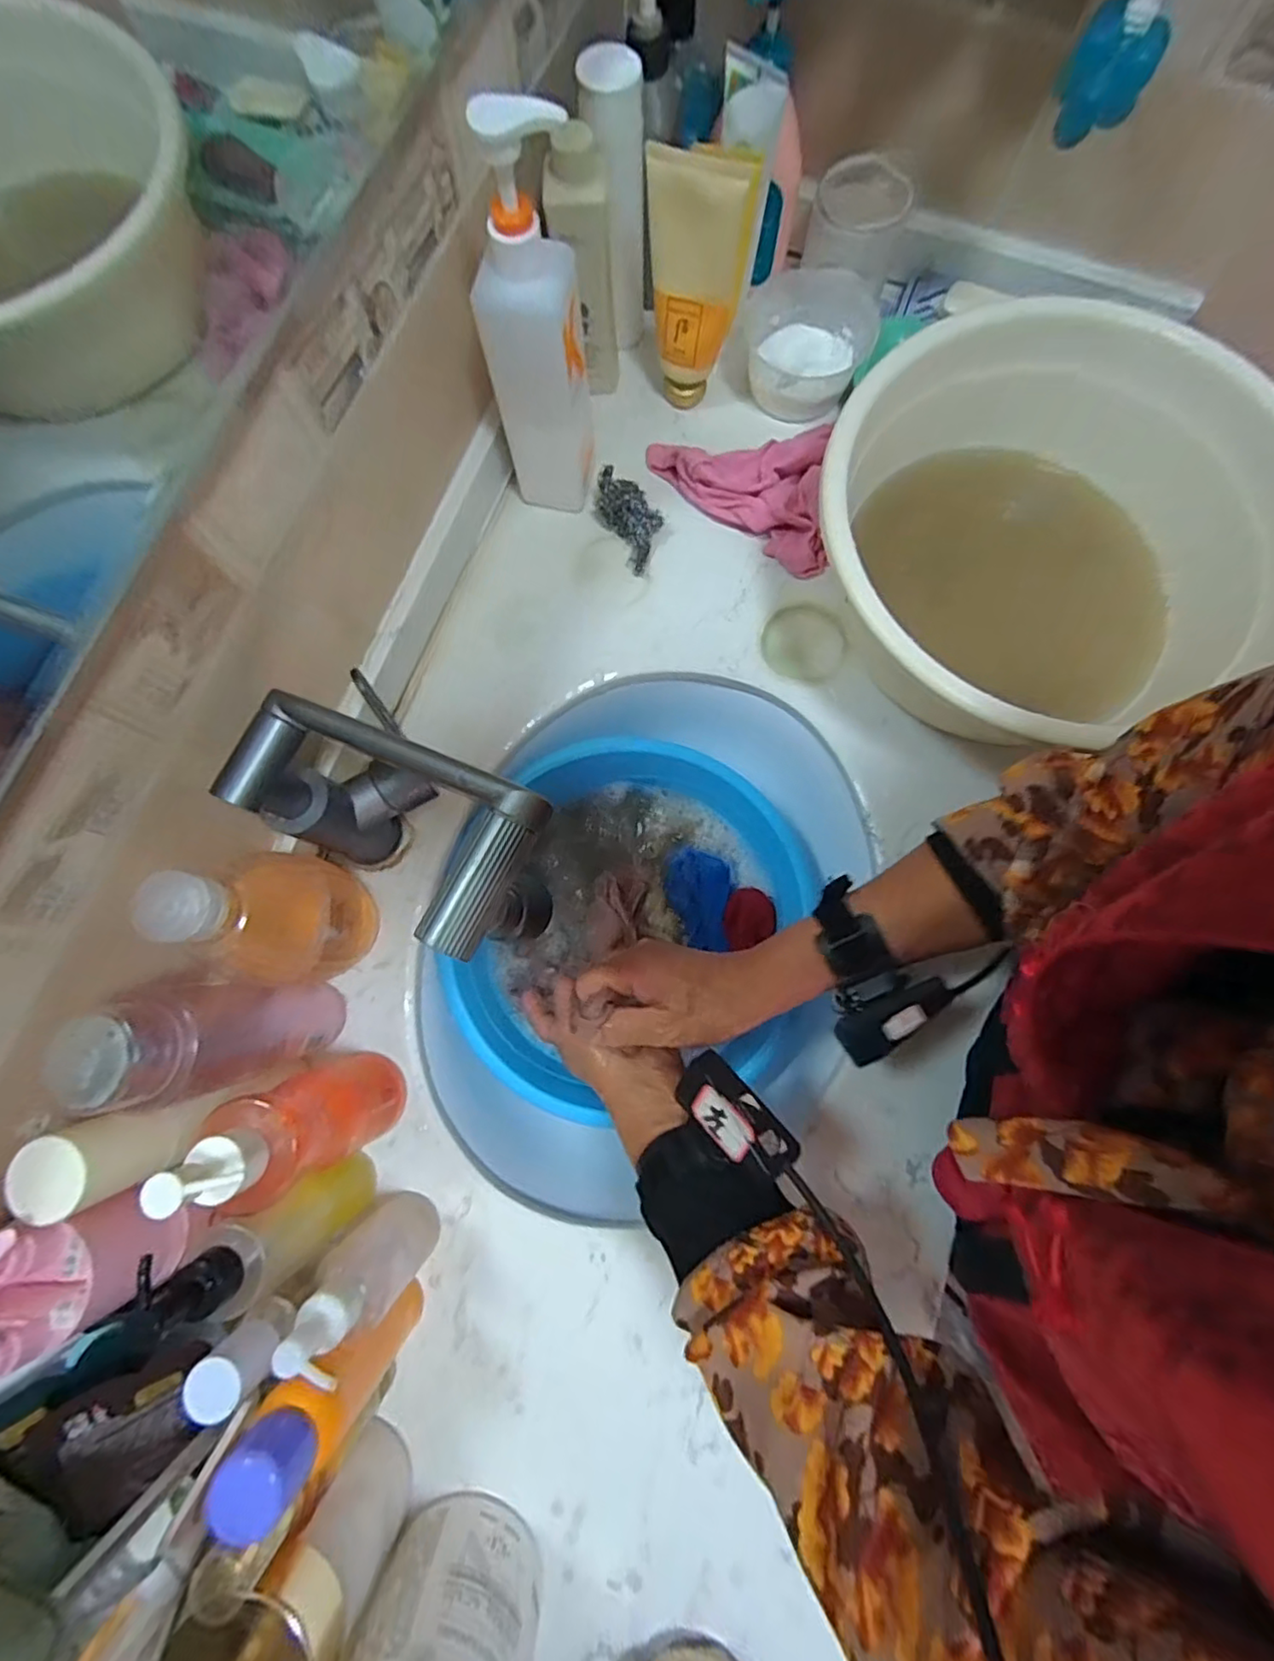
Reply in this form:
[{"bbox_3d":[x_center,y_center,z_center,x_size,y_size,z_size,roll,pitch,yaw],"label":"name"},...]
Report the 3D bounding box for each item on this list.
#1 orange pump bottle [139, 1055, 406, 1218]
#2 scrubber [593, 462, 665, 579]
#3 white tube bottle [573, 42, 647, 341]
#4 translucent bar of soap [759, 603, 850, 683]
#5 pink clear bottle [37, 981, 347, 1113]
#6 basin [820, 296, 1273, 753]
[{"bbox_3d":[-0.200,0.175,0.361,0.052,0.197,0.056,-28,80,-6],"label":"orange pump bottle"},{"bbox_3d":[-0.006,-0.275,0.534,0.044,0.035,0.083,-30,81,-7],"label":"scrubber"},{"bbox_3d":[-0.014,-0.495,0.495,0.049,0.180,0.054,-2,78,-1],"label":"white tube bottle"},{"bbox_3d":[0.145,-0.164,0.525,0.071,0.008,0.066,0,78,-1],"label":"translucent bar of soap"},{"bbox_3d":[-0.249,0.122,0.372,0.048,0.186,0.059,-7,79,-3],"label":"pink clear bottle"},{"bbox_3d":[0.293,-0.218,0.468,0.317,0.131,0.312,0,78,-1],"label":"basin"}]

